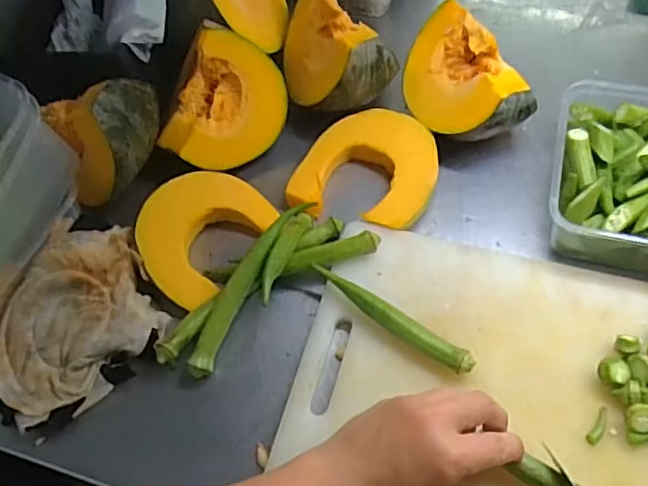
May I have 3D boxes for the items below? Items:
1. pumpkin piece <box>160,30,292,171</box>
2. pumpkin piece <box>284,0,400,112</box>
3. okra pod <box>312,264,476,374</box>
[{"bbox_3d":[-0.085,-0.123,0.560,0.093,0.110,0.060,19,14,-26],"label":"pumpkin piece"},{"bbox_3d":[0.005,-0.177,0.564,0.085,0.063,0.126,-22,61,-11],"label":"pumpkin piece"},{"bbox_3d":[0.048,0.057,0.470,0.135,0.018,0.018,31,68,21],"label":"okra pod"}]

